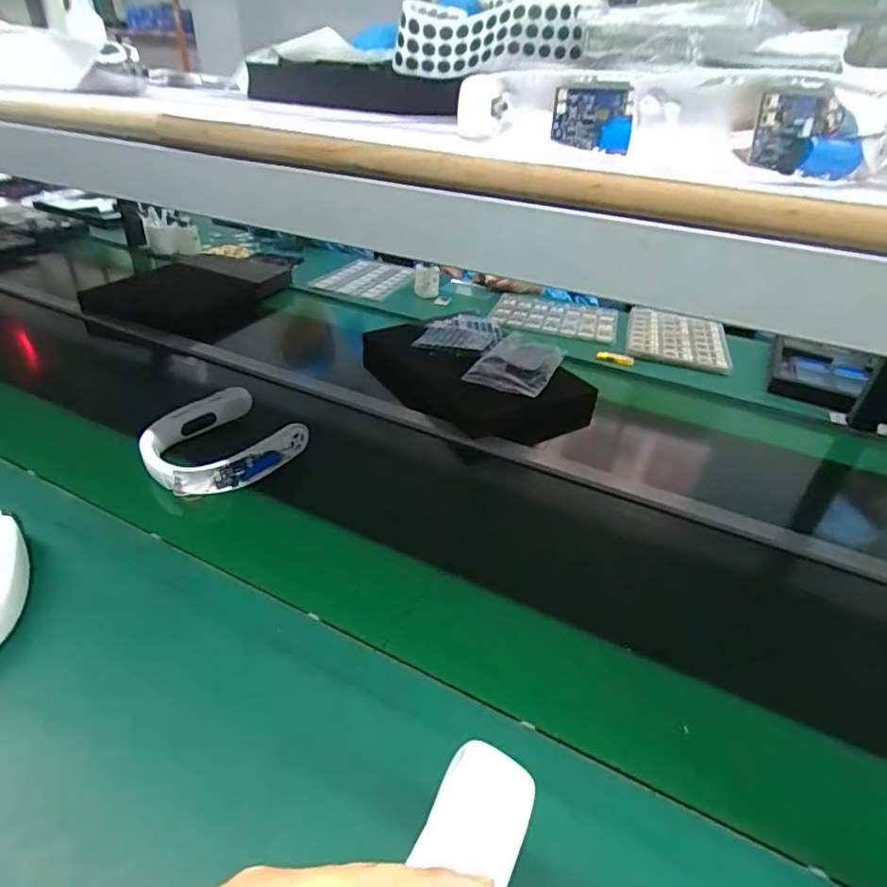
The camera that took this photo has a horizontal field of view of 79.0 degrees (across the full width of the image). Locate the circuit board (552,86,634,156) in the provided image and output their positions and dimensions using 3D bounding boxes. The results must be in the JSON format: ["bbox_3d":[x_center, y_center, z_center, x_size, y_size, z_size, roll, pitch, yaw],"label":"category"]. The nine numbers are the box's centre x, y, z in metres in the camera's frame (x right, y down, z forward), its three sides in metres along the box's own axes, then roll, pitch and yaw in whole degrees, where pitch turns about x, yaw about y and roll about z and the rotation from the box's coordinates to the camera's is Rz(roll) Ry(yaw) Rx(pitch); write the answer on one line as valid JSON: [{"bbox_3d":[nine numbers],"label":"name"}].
[{"bbox_3d":[0.106,-0.230,0.381,0.054,0.038,0.017,17,37,17],"label":"circuit board"}]

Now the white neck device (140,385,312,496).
[{"bbox_3d":[-0.332,-0.003,0.793,0.171,0.062,0.193,28,41,29],"label":"white neck device"}]

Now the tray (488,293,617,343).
[{"bbox_3d":[0.299,-0.345,1.432,0.315,0.018,0.275,14,36,13],"label":"tray"}]

